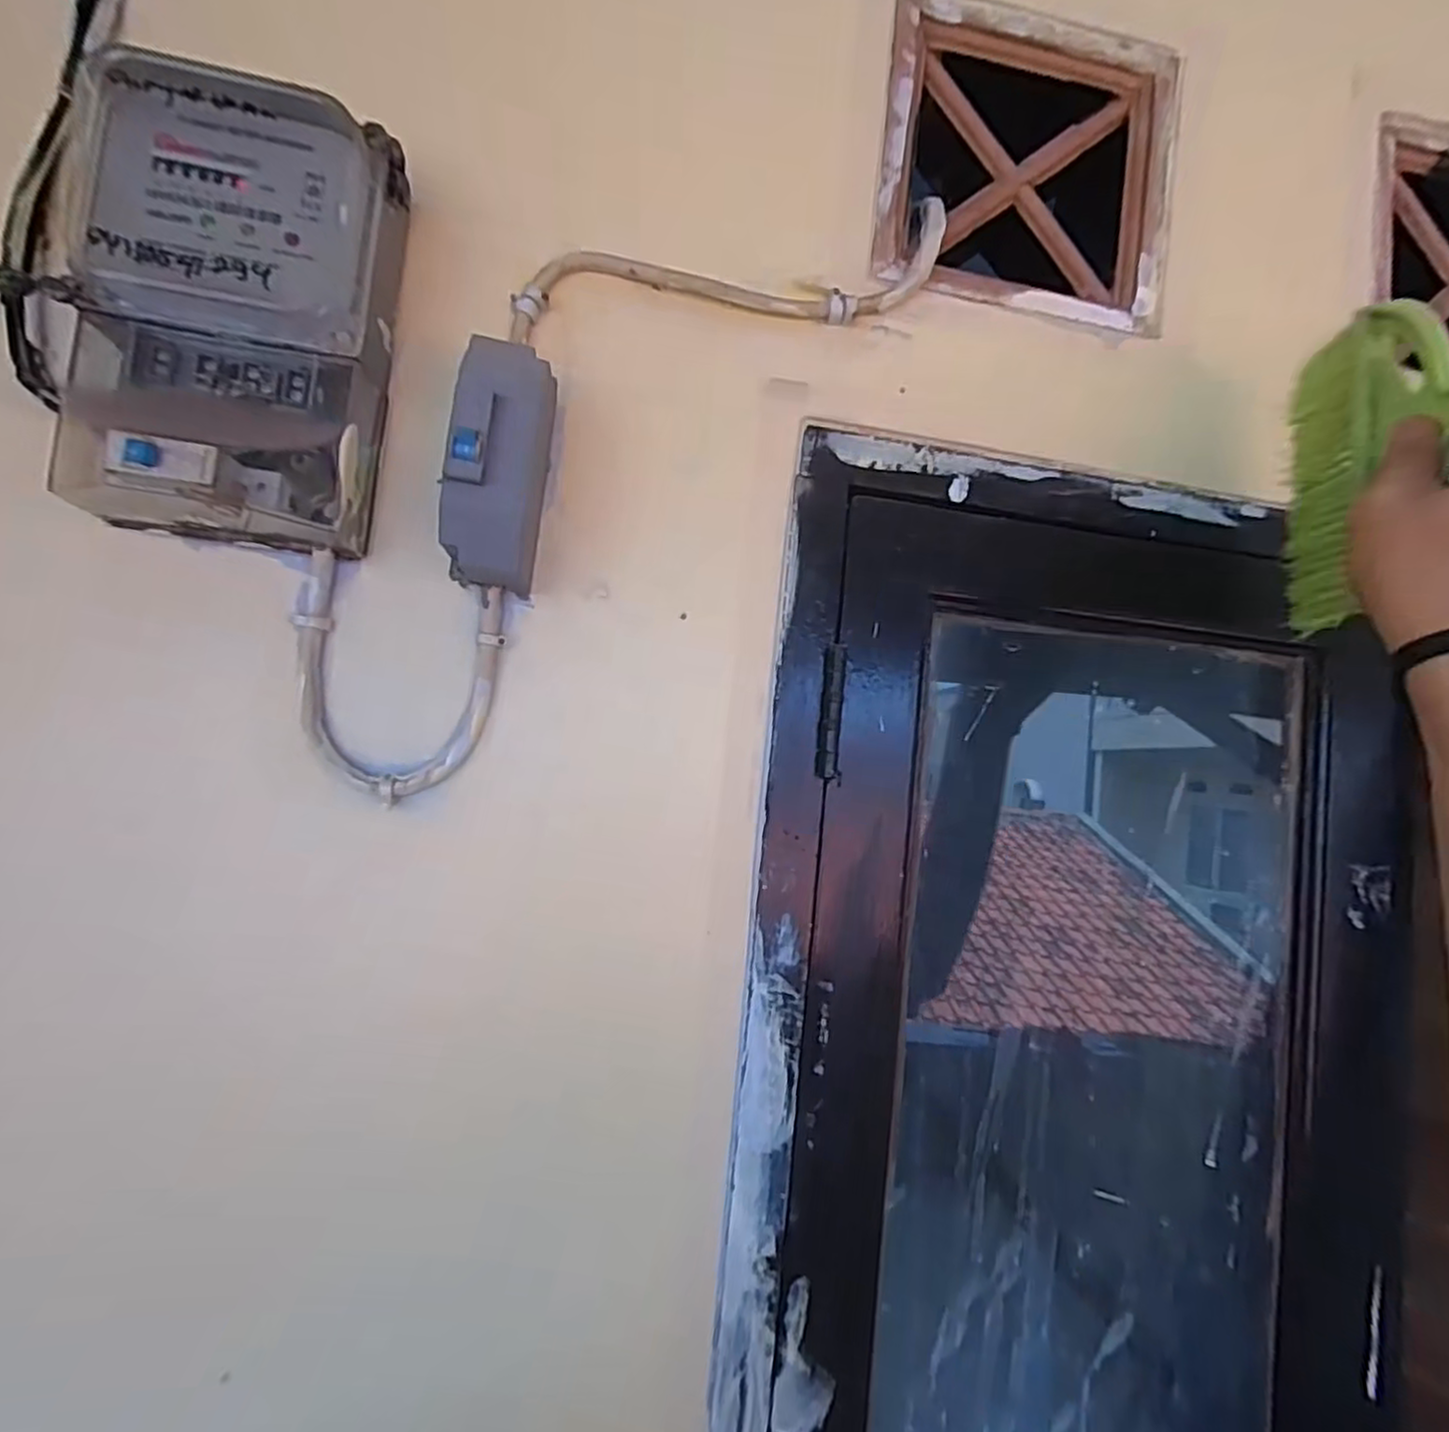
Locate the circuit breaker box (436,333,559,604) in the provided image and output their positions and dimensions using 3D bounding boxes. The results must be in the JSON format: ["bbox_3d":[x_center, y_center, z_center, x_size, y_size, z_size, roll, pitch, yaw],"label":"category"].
[{"bbox_3d":[-0.117,-0.130,0.366,0.045,0.118,0.074,6,-3,-15],"label":"circuit breaker box"}]

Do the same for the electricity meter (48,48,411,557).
[{"bbox_3d":[-0.245,-0.193,0.343,0.133,0.194,0.073,6,-3,-12],"label":"electricity meter"}]

